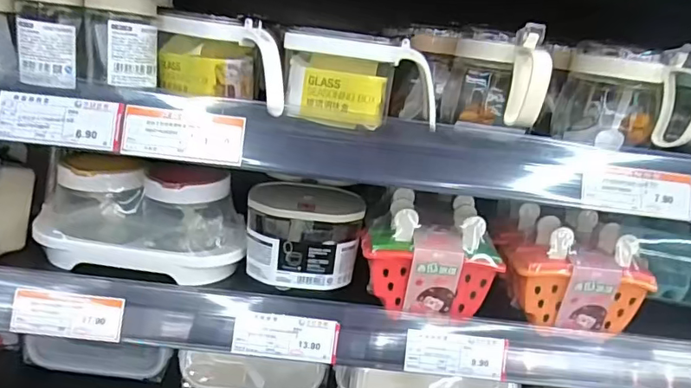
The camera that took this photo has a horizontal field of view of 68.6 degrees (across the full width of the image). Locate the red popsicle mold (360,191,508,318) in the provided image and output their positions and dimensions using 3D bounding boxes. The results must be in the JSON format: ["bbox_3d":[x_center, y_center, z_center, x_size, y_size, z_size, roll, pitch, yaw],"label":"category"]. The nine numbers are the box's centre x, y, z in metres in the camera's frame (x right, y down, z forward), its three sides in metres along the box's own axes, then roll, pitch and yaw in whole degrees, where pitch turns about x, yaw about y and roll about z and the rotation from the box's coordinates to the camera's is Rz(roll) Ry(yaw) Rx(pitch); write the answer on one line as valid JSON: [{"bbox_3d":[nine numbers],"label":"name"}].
[{"bbox_3d":[0.085,0.057,0.508,0.122,0.095,0.095,10,18,7],"label":"red popsicle mold"}]

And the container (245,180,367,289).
[{"bbox_3d":[-0.042,0.042,0.519,0.112,0.084,0.073,7,18,-1],"label":"container"}]

